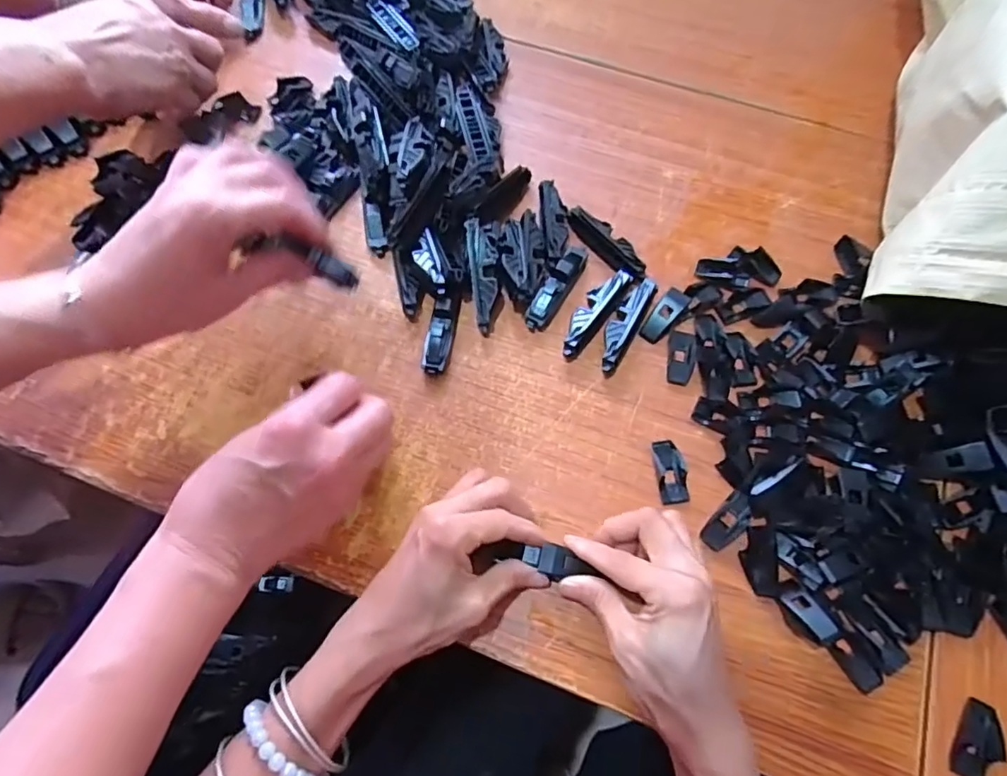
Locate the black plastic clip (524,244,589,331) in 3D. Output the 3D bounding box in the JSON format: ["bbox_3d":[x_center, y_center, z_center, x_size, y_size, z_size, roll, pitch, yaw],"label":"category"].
[{"bbox_3d":[0.041,-0.079,0.429,0.019,0.018,0.078,30,70,11],"label":"black plastic clip"}]

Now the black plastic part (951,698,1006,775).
[{"bbox_3d":[0.270,0.200,0.319,0.022,0.009,0.043,30,70,12],"label":"black plastic part"}]

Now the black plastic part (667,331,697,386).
[{"bbox_3d":[0.129,-0.022,0.411,0.019,0.008,0.041,8,67,3],"label":"black plastic part"}]

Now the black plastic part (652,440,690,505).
[{"bbox_3d":[0.112,0.055,0.375,0.021,0.009,0.042,-10,67,-5],"label":"black plastic part"}]

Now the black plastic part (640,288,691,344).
[{"bbox_3d":[0.118,-0.053,0.417,0.017,0.006,0.044,38,87,12],"label":"black plastic part"}]

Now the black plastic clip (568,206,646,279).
[{"bbox_3d":[0.082,-0.114,0.444,0.022,0.014,0.079,-33,71,-14],"label":"black plastic clip"}]

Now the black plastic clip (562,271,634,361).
[{"bbox_3d":[0.067,-0.056,0.419,0.023,0.018,0.081,31,70,12],"label":"black plastic clip"}]

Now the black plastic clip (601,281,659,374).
[{"bbox_3d":[0.089,-0.047,0.416,0.019,0.017,0.080,28,70,11],"label":"black plastic clip"}]

